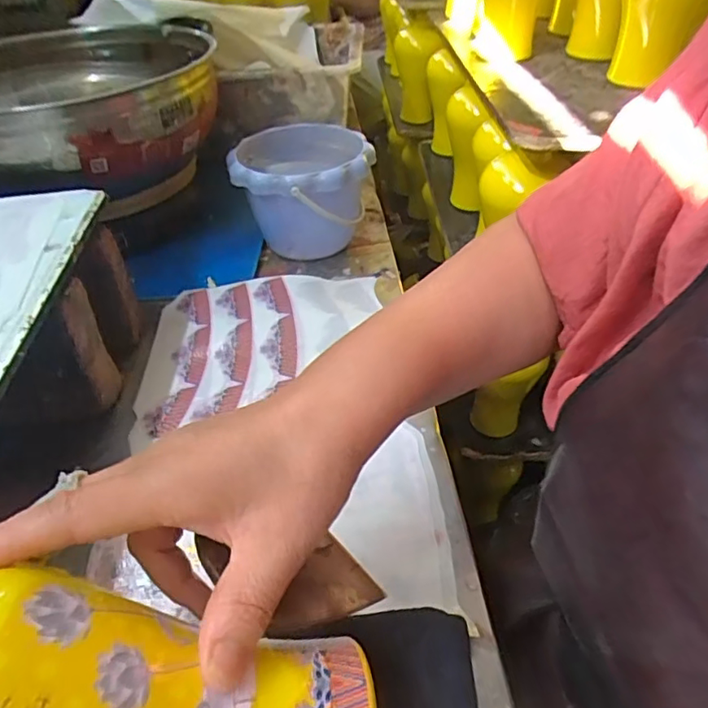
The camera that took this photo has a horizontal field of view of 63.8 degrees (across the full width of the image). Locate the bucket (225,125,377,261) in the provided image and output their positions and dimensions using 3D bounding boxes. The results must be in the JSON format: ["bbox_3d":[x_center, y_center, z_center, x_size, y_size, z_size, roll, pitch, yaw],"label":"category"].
[{"bbox_3d":[-0.056,-0.183,0.658,0.146,0.116,0.168,-3,40,-3],"label":"bucket"}]

